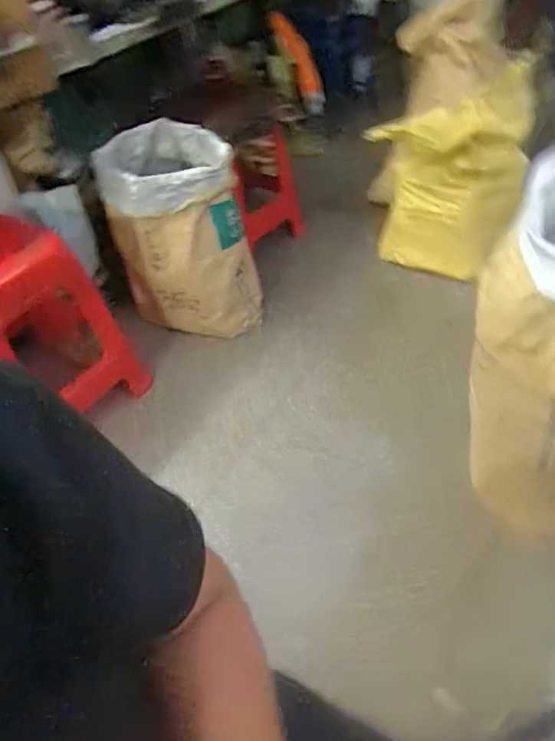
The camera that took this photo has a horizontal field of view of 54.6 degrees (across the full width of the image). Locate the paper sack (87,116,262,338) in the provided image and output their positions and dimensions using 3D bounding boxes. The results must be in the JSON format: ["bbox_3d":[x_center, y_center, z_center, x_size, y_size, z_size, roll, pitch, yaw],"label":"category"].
[{"bbox_3d":[-0.255,-0.349,1.474,0.346,0.526,0.306,-16,47,-8],"label":"paper sack"}]

